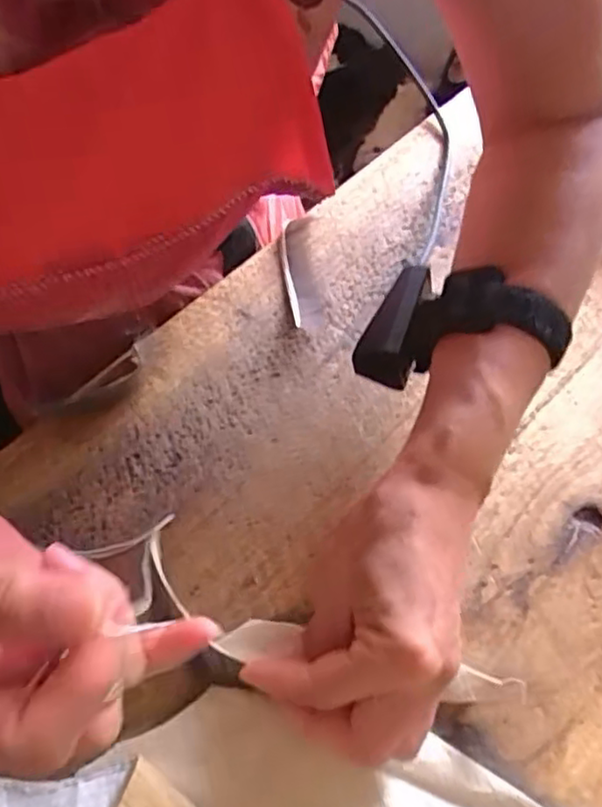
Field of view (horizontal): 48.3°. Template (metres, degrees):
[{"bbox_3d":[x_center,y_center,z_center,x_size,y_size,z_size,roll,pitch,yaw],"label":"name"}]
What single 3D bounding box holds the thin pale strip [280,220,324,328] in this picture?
[{"bbox_3d":[0.000,-0.087,0.454,0.022,0.011,0.088,-6,62,-7],"label":"thin pale strip"}]

